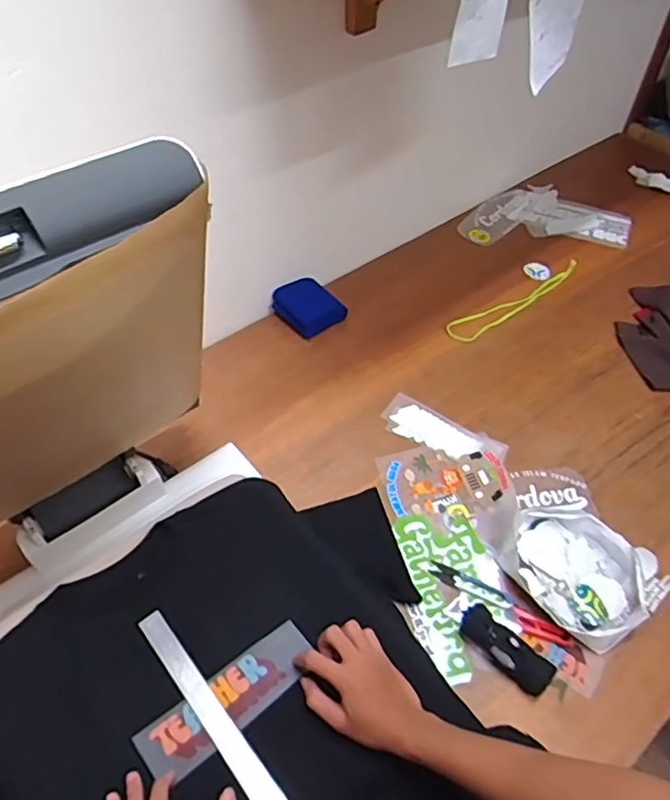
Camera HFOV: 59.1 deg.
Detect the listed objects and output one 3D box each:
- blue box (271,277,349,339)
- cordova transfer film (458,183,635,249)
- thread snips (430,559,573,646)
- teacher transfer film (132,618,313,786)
[{"bbox_3d":[-0.052,-0.184,1.155,0.109,0.048,0.122,-32,70,-33],"label":"blue box"},{"bbox_3d":[0.480,-0.430,1.379,0.391,0.047,0.214,-1,51,-3],"label":"cordova transfer film"},{"bbox_3d":[0.228,0.280,0.818,0.199,0.010,0.031,28,55,20],"label":"thread snips"},{"bbox_3d":[-0.114,0.327,0.647,0.199,0.009,0.067,-32,54,-24],"label":"teacher transfer film"}]

